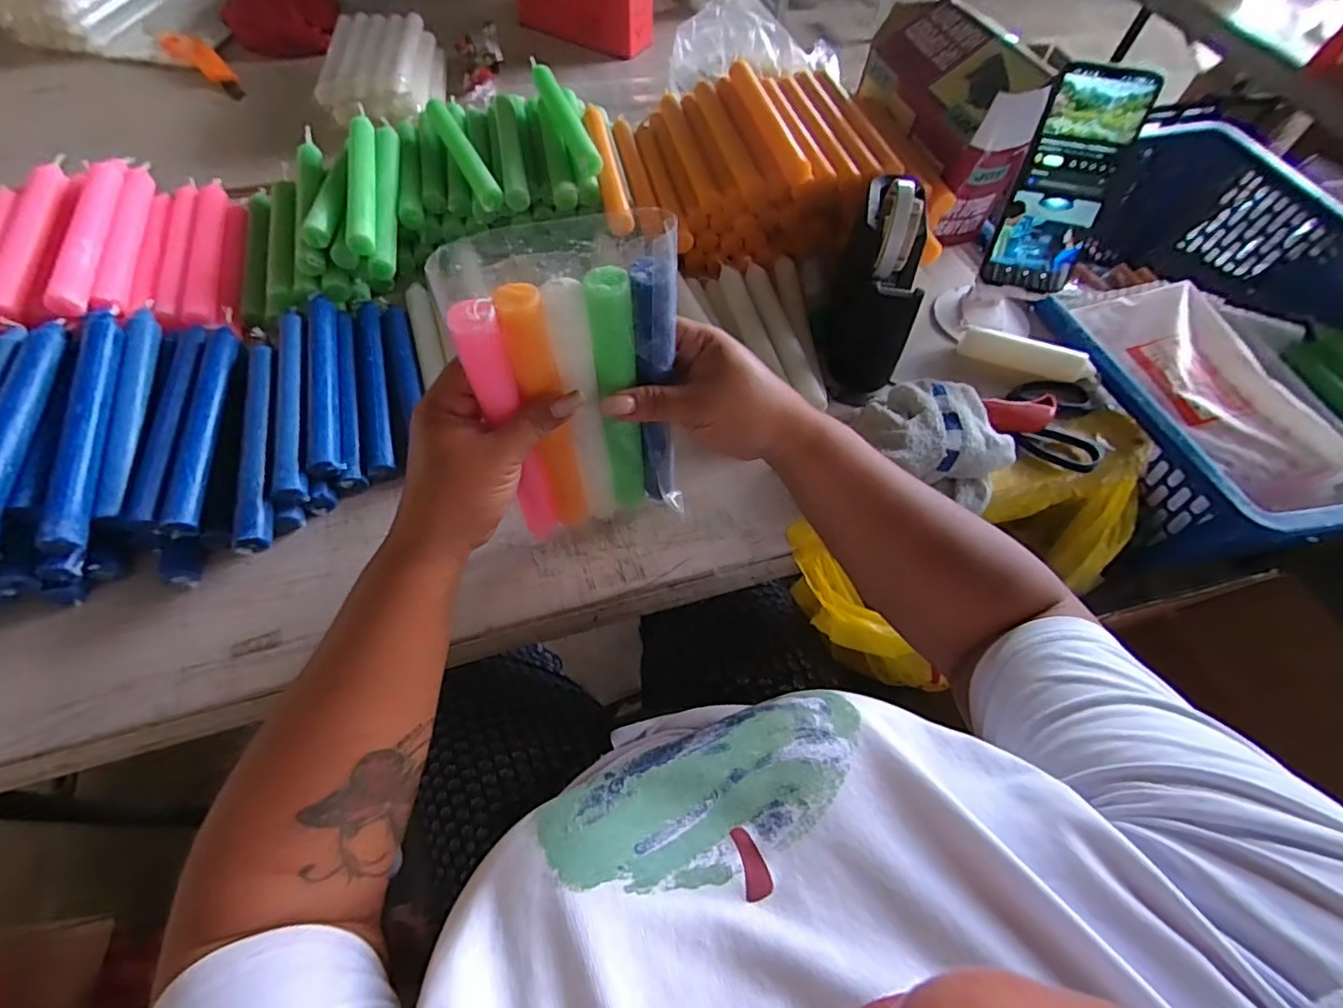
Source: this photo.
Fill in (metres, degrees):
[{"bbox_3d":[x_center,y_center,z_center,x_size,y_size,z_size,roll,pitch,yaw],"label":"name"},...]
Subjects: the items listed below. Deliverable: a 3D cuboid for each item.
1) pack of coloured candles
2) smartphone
[{"bbox_3d":[-0.052,-0.056,0.349,0.110,0.226,0.028,-14,57,-10],"label":"pack of coloured candles"},{"bbox_3d":[0.331,-0.269,0.484,0.072,0.163,0.016,17,33,12],"label":"smartphone"}]

